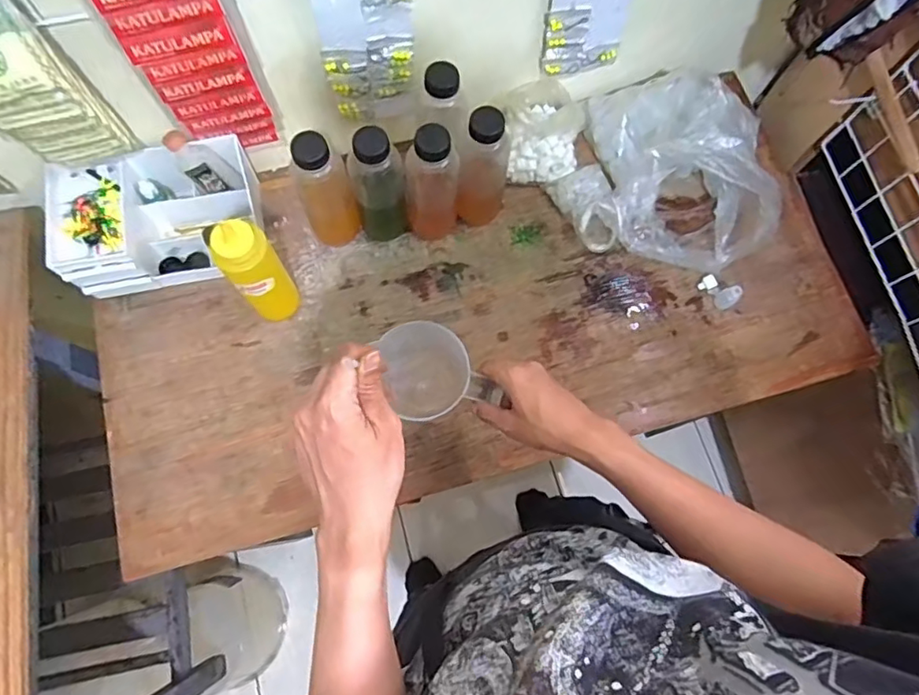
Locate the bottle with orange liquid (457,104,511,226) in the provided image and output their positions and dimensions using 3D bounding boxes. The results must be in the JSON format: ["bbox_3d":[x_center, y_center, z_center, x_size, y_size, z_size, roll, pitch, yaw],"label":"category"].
[{"bbox_3d":[0.031,-0.216,0.718,0.055,0.185,0.055,17,74,3],"label":"bottle with orange liquid"}]

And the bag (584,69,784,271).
[{"bbox_3d":[0.292,-0.247,0.768,0.227,0.136,0.242,7,73,0],"label":"bag"}]

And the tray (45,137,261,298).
[{"bbox_3d":[-0.378,-0.167,0.732,0.236,0.102,0.153,-15,75,-6],"label":"tray"}]

